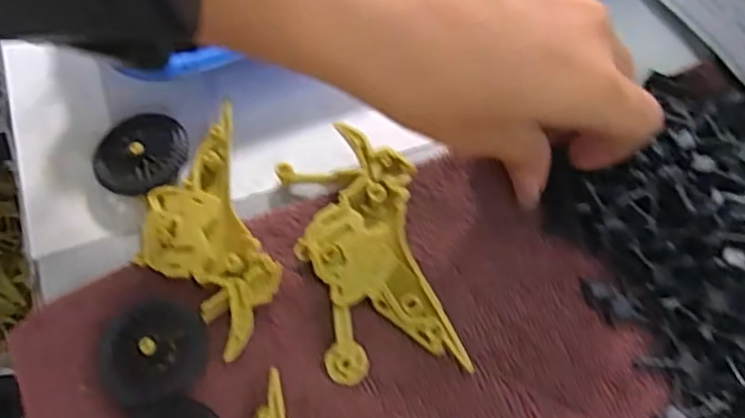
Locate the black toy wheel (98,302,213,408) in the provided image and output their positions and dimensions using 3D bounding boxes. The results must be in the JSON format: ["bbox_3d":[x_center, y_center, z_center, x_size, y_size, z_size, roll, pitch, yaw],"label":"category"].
[{"bbox_3d":[-0.077,0.049,0.230,0.038,0.009,0.036,1,63,-2],"label":"black toy wheel"}]

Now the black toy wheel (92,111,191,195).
[{"bbox_3d":[-0.094,-0.023,0.270,0.034,0.005,0.038,12,64,3],"label":"black toy wheel"}]

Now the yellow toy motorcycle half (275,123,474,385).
[{"bbox_3d":[-0.003,0.015,0.249,0.047,0.010,0.097,-11,64,-8],"label":"yellow toy motorcycle half"}]

